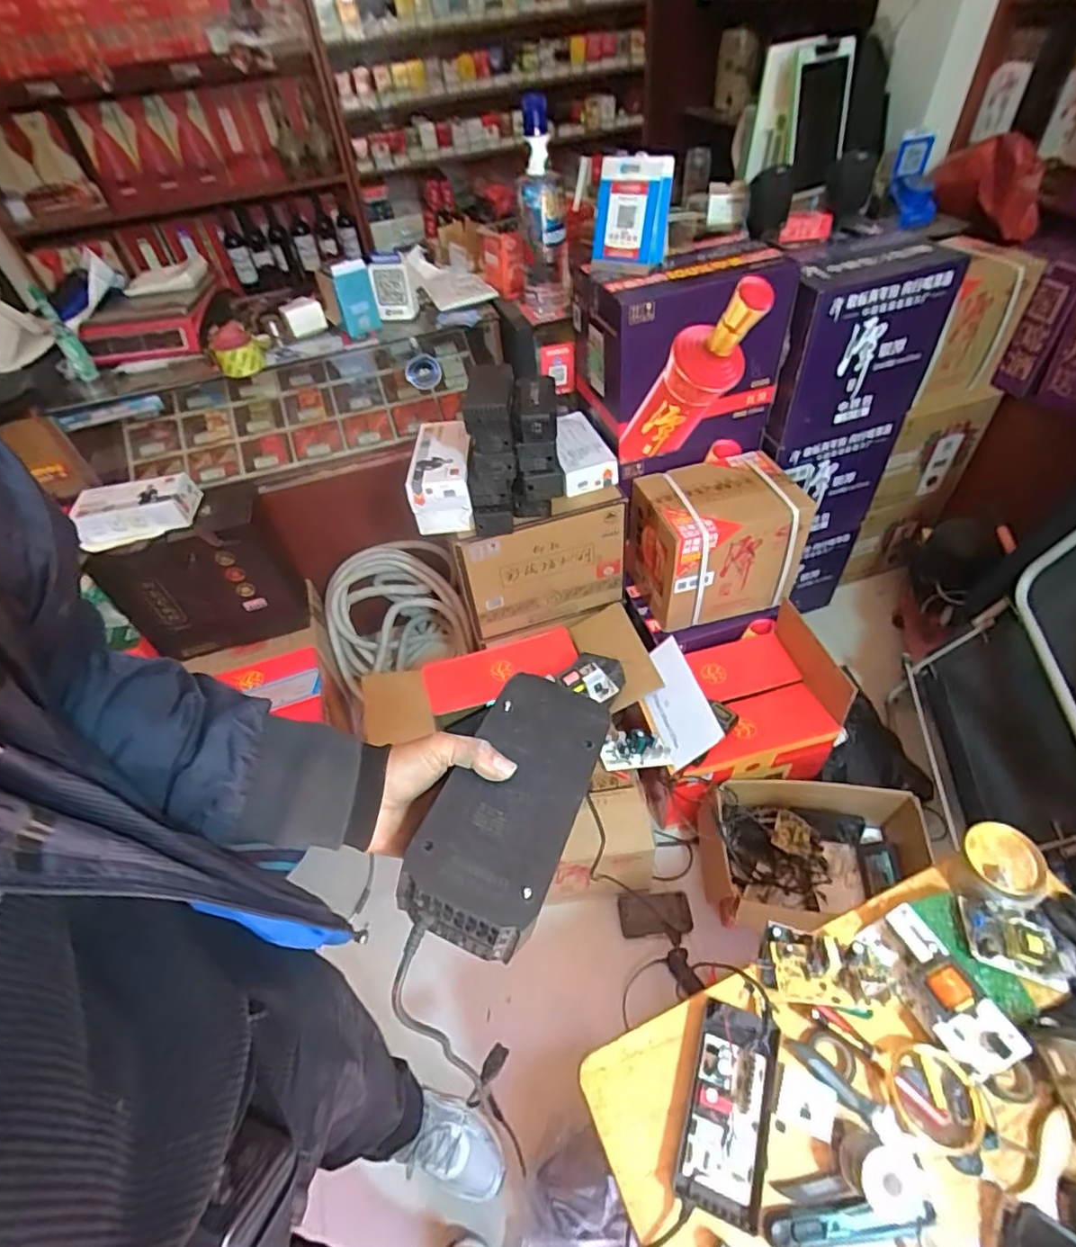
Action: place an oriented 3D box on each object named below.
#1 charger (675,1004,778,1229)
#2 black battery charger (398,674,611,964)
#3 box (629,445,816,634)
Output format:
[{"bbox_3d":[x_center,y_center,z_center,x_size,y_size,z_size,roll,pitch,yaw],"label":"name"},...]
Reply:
[{"bbox_3d":[0.207,0.519,0.629,0.084,0.042,0.177,14,52,18],"label":"charger"},{"bbox_3d":[-0.015,0.141,0.466,0.099,0.066,0.219,14,45,18],"label":"black battery charger"},{"bbox_3d":[0.404,-0.177,1.359,0.344,0.304,0.217,-14,49,-5],"label":"box"}]

